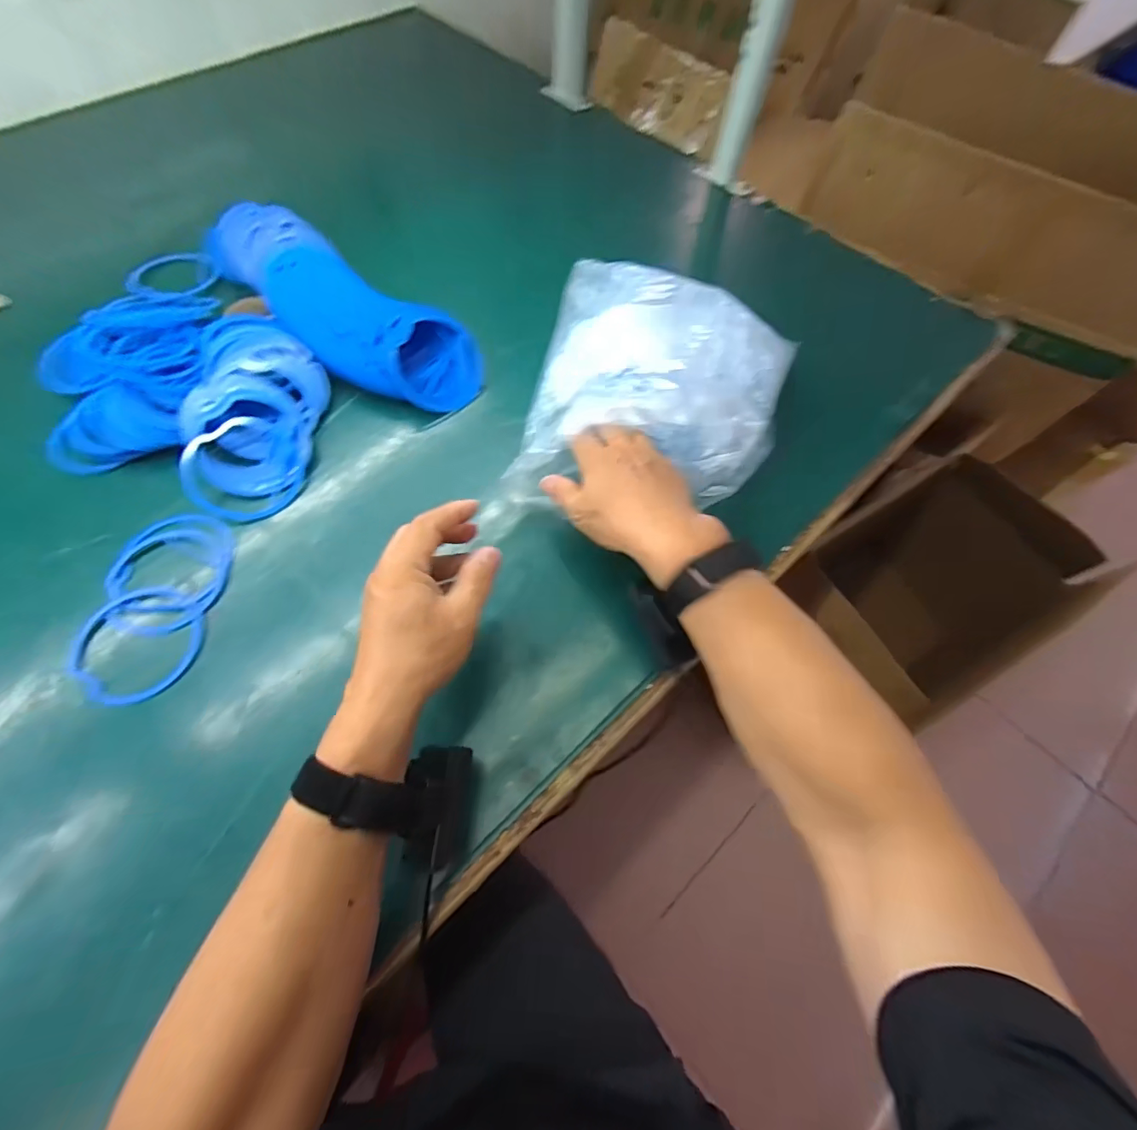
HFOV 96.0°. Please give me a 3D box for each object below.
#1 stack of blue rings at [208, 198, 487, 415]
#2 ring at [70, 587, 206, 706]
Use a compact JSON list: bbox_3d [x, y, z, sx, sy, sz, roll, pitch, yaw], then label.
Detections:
[{"bbox_3d":[-0.250,-0.277,0.549,0.335,0.074,0.114,33,66,13],"label":"stack of blue rings"},{"bbox_3d":[-0.345,0.060,0.409,0.094,0.010,0.093,1,63,-2],"label":"ring"}]

